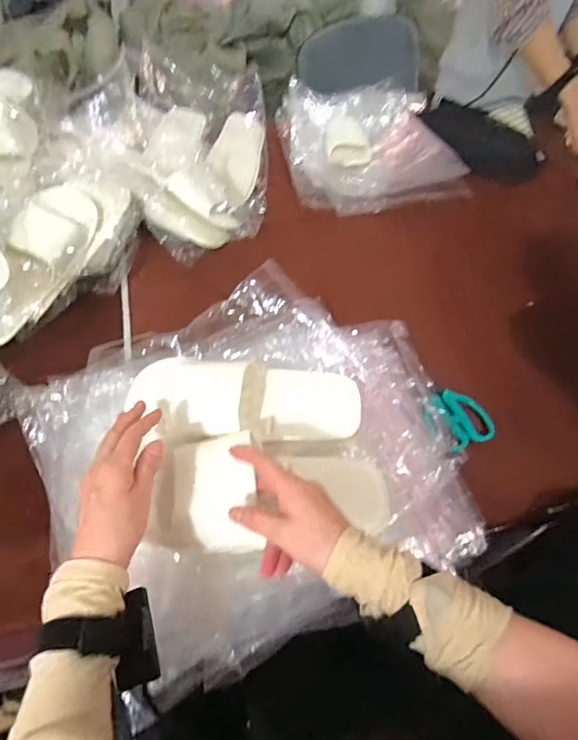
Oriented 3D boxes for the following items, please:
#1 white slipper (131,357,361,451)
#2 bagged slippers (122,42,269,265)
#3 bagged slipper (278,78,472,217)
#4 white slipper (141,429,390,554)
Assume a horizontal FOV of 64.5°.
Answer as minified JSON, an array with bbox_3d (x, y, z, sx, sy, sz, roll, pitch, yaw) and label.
[{"bbox_3d":[-0.055,0.032,0.541,0.275,0.047,0.122,-5,54,-8],"label":"white slipper"},{"bbox_3d":[-0.156,-0.406,0.847,0.233,0.135,0.438,-1,54,-5],"label":"bagged slippers"},{"bbox_3d":[0.164,-0.504,0.991,0.349,0.079,0.440,-4,54,-8],"label":"bagged slipper"},{"bbox_3d":[-0.017,0.122,0.477,0.247,0.048,0.108,-1,53,-16],"label":"white slipper"}]

